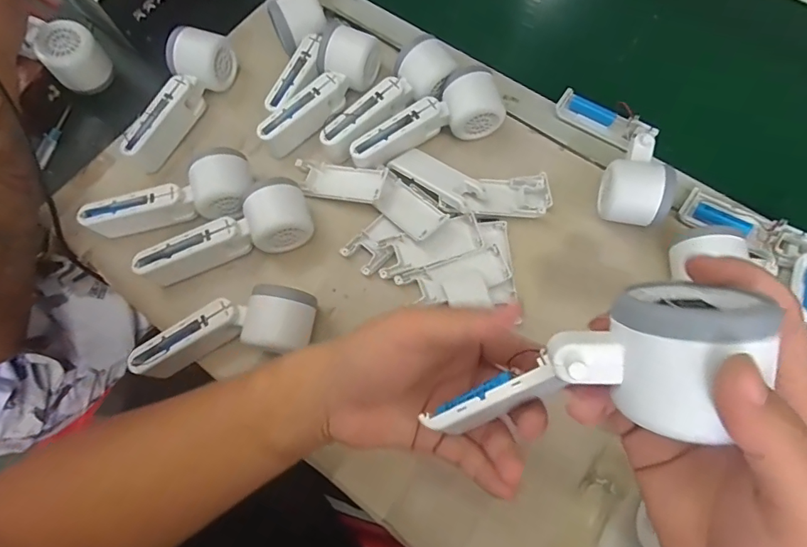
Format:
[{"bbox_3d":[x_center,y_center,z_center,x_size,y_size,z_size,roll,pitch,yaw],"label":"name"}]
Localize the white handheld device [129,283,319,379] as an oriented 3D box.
[{"bbox_3d":[-0.160,0.054,0.409,0.163,0.051,0.061,-10,70,-1],"label":"white handheld device"}]

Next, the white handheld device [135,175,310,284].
[{"bbox_3d":[-0.171,-0.038,0.438,0.164,0.056,0.060,-20,71,-5],"label":"white handheld device"}]

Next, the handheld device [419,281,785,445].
[{"bbox_3d":[0.083,0.051,0.211,0.052,0.150,0.058,4,64,-41],"label":"handheld device"}]

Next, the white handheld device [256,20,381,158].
[{"bbox_3d":[-0.087,-0.191,0.472,0.051,0.052,0.158,34,75,13],"label":"white handheld device"}]

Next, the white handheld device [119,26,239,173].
[{"bbox_3d":[-0.246,-0.190,0.491,0.054,0.058,0.156,20,72,9],"label":"white handheld device"}]

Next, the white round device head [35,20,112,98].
[{"bbox_3d":[-0.359,-0.236,0.498,0.057,0.060,0.045,-42,74,-12],"label":"white round device head"}]

